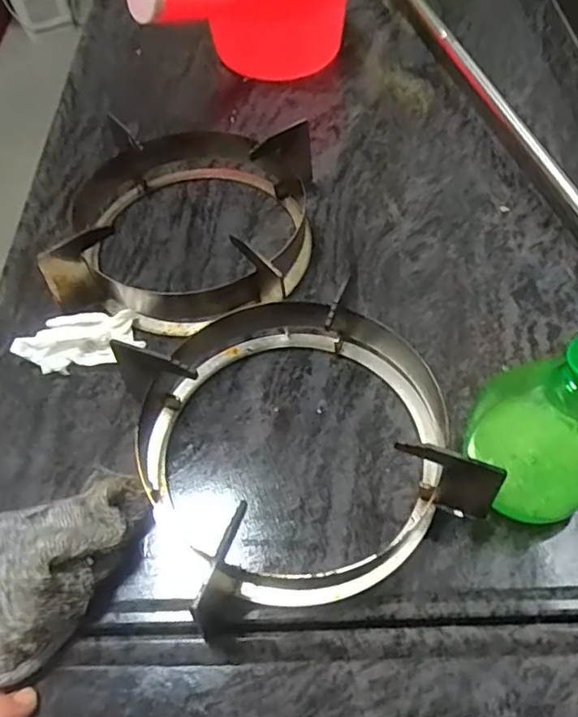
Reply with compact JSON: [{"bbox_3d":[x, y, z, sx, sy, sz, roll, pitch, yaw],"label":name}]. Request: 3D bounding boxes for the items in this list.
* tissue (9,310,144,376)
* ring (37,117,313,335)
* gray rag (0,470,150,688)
[{"bbox_3d":[-0.164,-0.013,0.446,0.088,0.019,0.041,-8,57,-2],"label":"tissue"},{"bbox_3d":[-0.088,-0.121,0.487,0.206,0.067,0.197,1,57,4],"label":"ring"},{"bbox_3d":[-0.152,0.121,0.334,0.146,0.062,0.085,-39,63,-20],"label":"gray rag"}]

